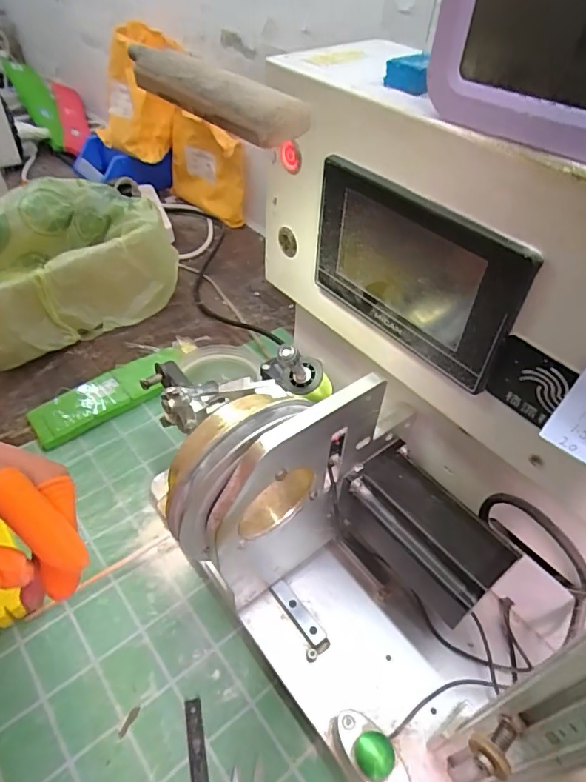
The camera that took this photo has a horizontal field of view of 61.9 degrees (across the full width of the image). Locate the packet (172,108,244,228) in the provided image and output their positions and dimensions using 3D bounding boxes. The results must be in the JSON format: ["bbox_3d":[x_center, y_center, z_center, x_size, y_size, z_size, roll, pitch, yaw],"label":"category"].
[{"bbox_3d":[-0.162,-0.399,0.873,0.035,0.152,0.203,-34,56,-30],"label":"packet"}]

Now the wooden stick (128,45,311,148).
[{"bbox_3d":[-0.040,-0.129,0.208,0.023,0.015,0.116,-33,56,-29],"label":"wooden stick"}]

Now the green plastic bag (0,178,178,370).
[{"bbox_3d":[-0.328,-0.145,0.635,0.212,0.126,0.302,28,52,23],"label":"green plastic bag"}]

